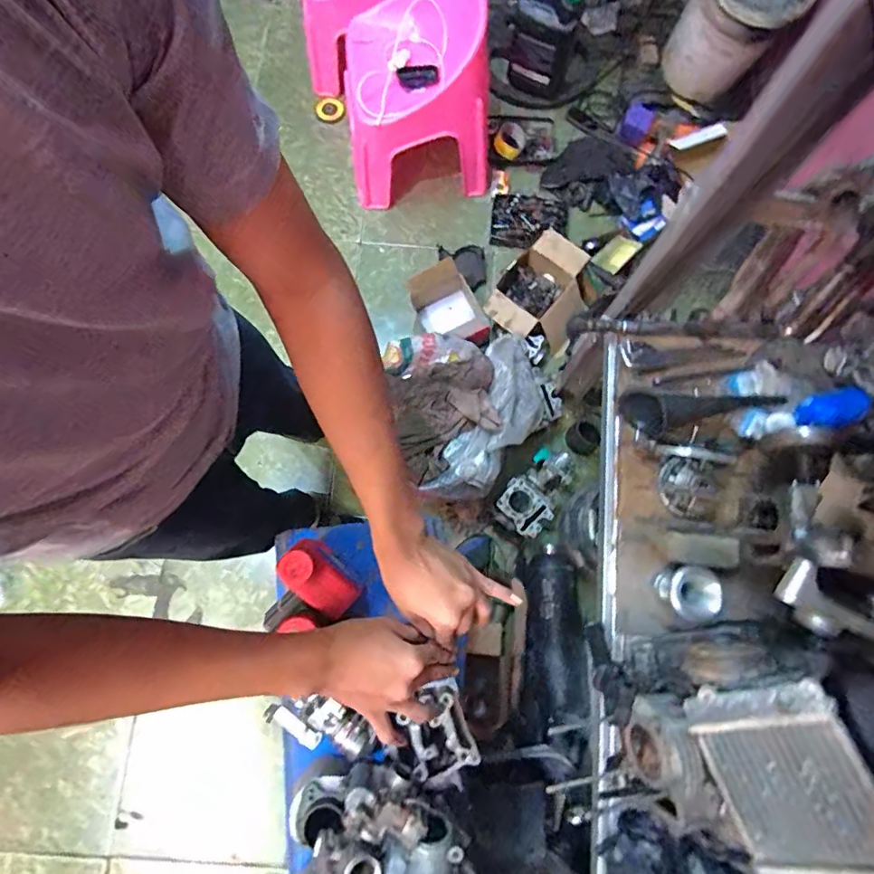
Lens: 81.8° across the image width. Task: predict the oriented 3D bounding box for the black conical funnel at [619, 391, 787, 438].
[{"bbox_3d":[0.442,-0.044,0.846,0.252,0.054,0.082,-2,77,-2],"label":"black conical funnel"}]

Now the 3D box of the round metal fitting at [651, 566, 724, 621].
[{"bbox_3d":[0.372,0.232,0.752,0.062,0.111,0.076,15,77,2],"label":"round metal fitting"}]

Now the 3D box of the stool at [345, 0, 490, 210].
[{"bbox_3d":[-0.060,-0.950,1.408,0.379,0.395,0.420,-3,77,-2],"label":"stool"}]

